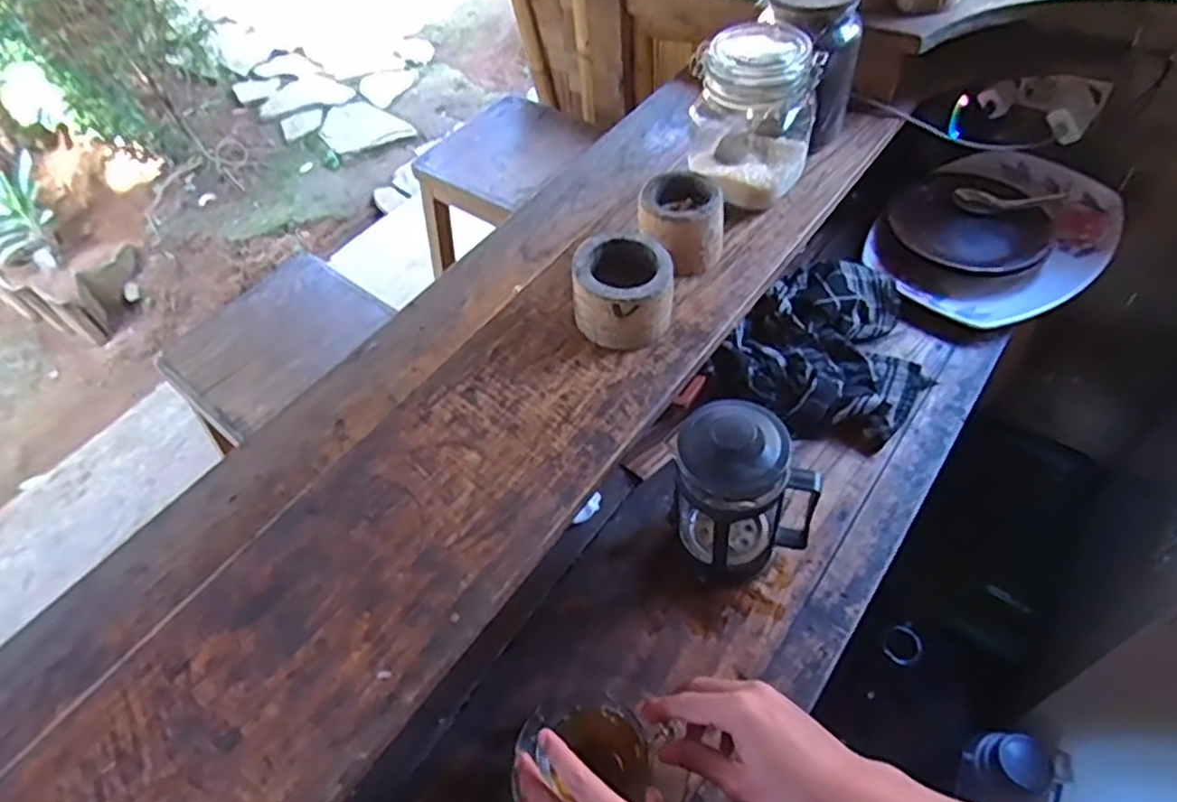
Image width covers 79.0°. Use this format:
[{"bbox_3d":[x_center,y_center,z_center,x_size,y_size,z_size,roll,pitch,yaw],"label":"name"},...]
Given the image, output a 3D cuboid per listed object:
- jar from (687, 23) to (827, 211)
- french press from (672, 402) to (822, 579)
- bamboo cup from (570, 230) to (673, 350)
[{"bbox_3d":[0.163,-0.284,0.716,0.120,0.136,0.105,9,53,13],"label":"jar"},{"bbox_3d":[0.126,0.078,0.615,0.100,0.175,0.089,-19,52,-9],"label":"french press"},{"bbox_3d":[0.031,-0.104,0.649,0.085,0.058,0.095,-2,52,4],"label":"bamboo cup"}]

